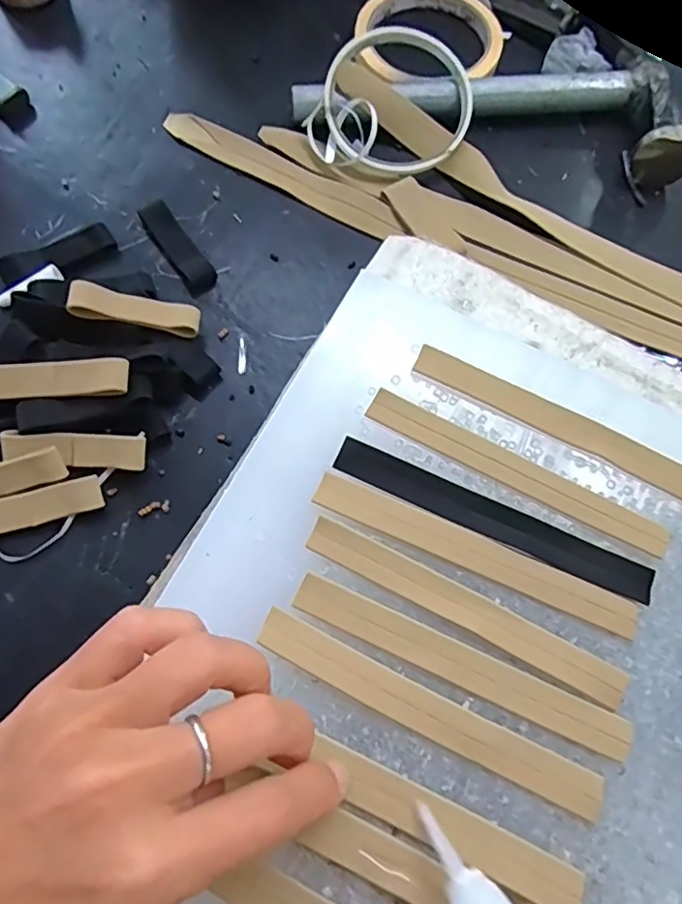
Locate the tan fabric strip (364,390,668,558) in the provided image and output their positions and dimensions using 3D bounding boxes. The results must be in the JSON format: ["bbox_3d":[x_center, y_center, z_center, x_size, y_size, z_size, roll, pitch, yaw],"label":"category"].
[{"bbox_3d":[0.072,0.008,0.243,0.129,0.004,0.014,26,72,7],"label":"tan fabric strip"}]

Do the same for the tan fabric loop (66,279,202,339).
[{"bbox_3d":[-0.100,-0.070,0.287,0.060,0.007,0.016,9,70,-19],"label":"tan fabric loop"}]

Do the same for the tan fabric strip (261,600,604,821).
[{"bbox_3d":[0.031,0.094,0.210,0.130,0.005,0.015,26,72,7],"label":"tan fabric strip"}]

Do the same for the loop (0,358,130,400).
[{"bbox_3d":[-0.130,-0.033,0.271,0.061,0.013,0.015,-4,71,-4],"label":"loop"}]

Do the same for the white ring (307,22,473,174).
[{"bbox_3d":[0.033,-0.206,0.340,0.085,0.010,0.088,11,88,-2],"label":"white ring"}]

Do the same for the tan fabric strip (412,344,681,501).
[{"bbox_3d":[0.093,-0.013,0.250,0.129,0.004,0.015,27,72,7],"label":"tan fabric strip"}]

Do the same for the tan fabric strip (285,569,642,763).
[{"bbox_3d":[0.044,0.078,0.216,0.129,0.004,0.013,24,72,6],"label":"tan fabric strip"}]

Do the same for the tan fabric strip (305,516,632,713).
[{"bbox_3d":[0.047,0.059,0.223,0.127,0.004,0.015,27,72,7],"label":"tan fabric strip"}]

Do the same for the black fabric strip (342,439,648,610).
[{"bbox_3d":[0.061,0.027,0.236,0.132,0.004,0.014,24,72,6],"label":"black fabric strip"}]

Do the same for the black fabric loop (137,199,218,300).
[{"bbox_3d":[-0.090,-0.113,0.322,0.017,0.007,0.060,-34,75,-13],"label":"black fabric loop"}]

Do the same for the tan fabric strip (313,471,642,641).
[{"bbox_3d":[0.052,0.039,0.230,0.131,0.004,0.014,23,72,6],"label":"tan fabric strip"}]

